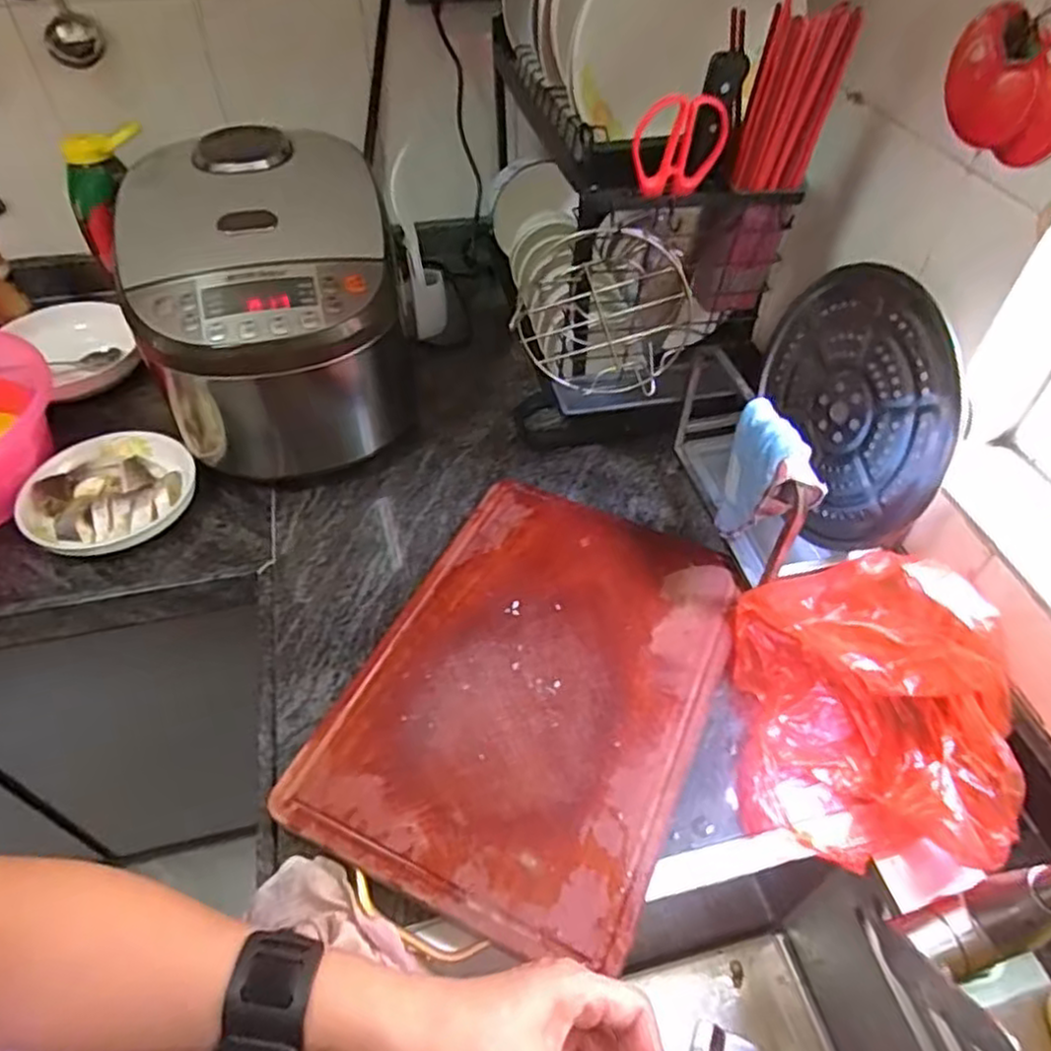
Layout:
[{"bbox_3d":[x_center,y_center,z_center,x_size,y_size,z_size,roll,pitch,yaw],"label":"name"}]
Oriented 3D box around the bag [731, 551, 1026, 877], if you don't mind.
[{"bbox_3d":[0.268,0.132,0.554,0.174,0.120,0.225,6,49,5],"label":"bag"}]

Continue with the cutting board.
[{"bbox_3d":[0.015,0.134,0.609,0.288,0.031,0.389,21,52,17],"label":"cutting board"}]

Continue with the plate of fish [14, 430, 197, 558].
[{"bbox_3d":[-0.428,-0.027,0.737,0.161,0.035,0.166,0,49,0],"label":"plate of fish"}]

